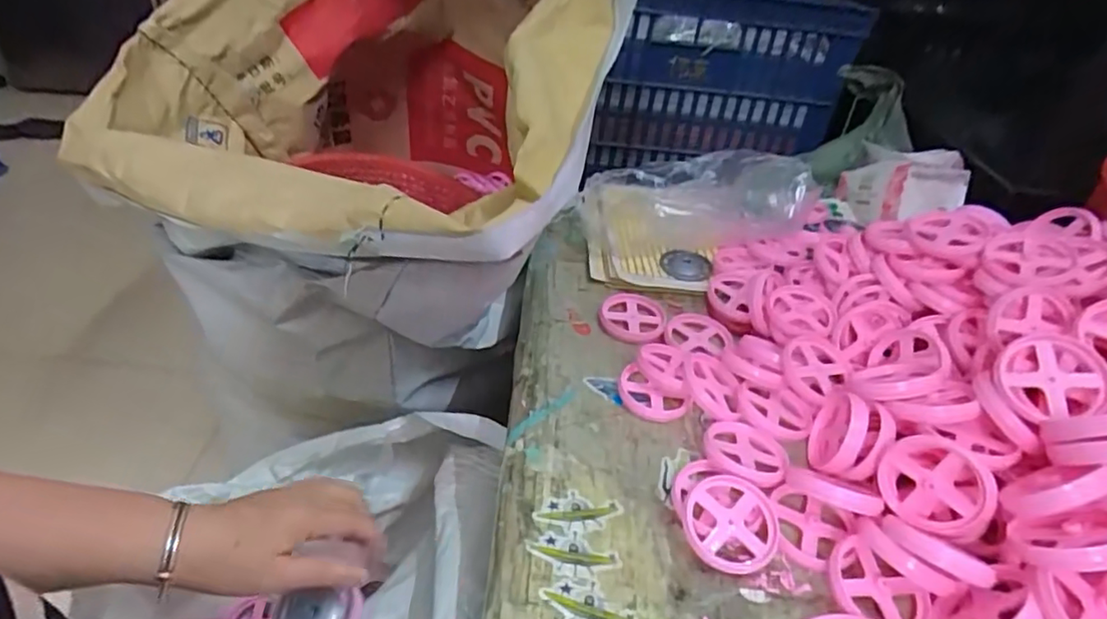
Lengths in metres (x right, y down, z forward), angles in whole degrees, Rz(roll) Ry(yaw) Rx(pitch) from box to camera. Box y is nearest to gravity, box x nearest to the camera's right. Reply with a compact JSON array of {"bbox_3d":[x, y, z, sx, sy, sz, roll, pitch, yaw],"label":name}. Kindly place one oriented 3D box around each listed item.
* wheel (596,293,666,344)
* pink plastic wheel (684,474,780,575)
[{"bbox_3d":[0.079,0.005,0.600,0.065,0.006,0.073,20,40,18],"label":"wheel"},{"bbox_3d":[0.121,0.145,0.412,0.062,0.009,0.064,0,54,0],"label":"pink plastic wheel"}]

